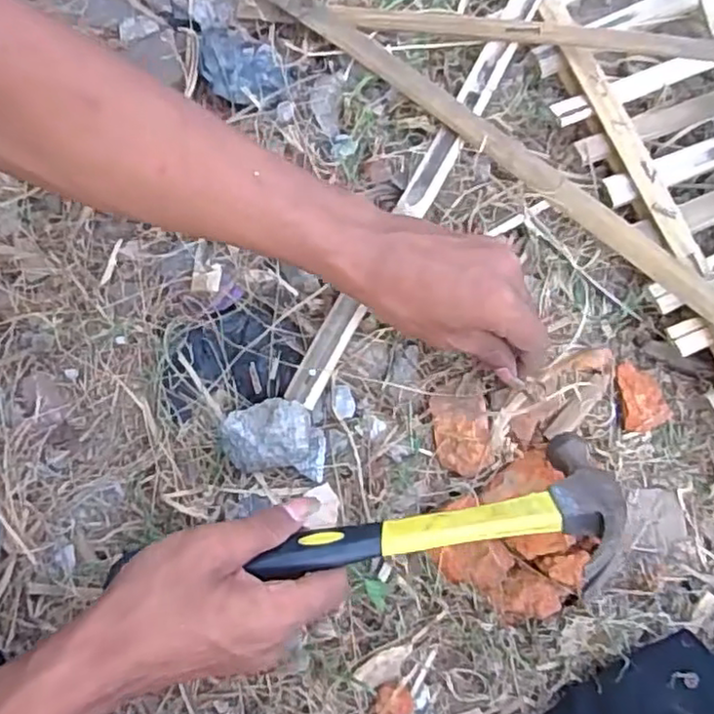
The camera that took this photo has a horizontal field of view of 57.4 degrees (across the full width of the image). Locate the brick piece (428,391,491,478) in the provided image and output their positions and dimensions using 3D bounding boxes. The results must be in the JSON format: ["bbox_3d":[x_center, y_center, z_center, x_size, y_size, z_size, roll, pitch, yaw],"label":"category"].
[{"bbox_3d":[0.067,0.047,0.420,0.037,0.014,0.057,-6,88,17],"label":"brick piece"}]

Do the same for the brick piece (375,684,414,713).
[{"bbox_3d":[0.022,0.204,0.376,0.021,0.012,0.028,-7,79,1],"label":"brick piece"}]

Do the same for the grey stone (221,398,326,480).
[{"bbox_3d":[-0.052,0.050,0.412,0.063,0.025,0.046,6,80,3],"label":"grey stone"}]

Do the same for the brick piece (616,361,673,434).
[{"bbox_3d":[0.188,0.025,0.429,0.032,0.015,0.045,-8,79,1],"label":"brick piece"}]

